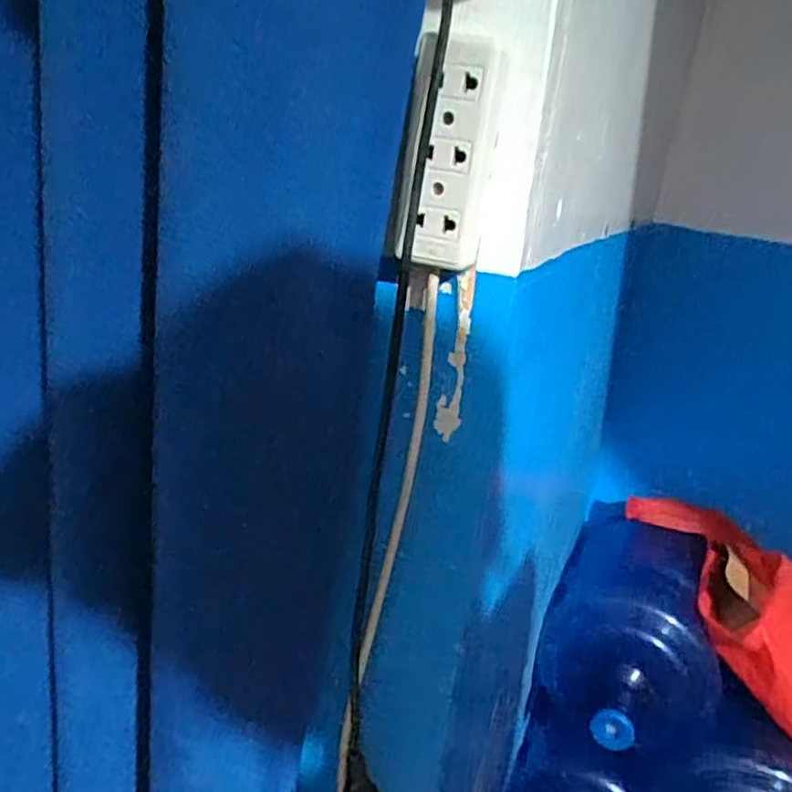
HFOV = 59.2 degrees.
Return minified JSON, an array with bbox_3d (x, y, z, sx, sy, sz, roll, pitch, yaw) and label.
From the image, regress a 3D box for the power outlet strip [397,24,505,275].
[{"bbox_3d":[0.028,-0.126,0.365,0.044,0.109,0.030,10,19,9],"label":"power outlet strip"}]

